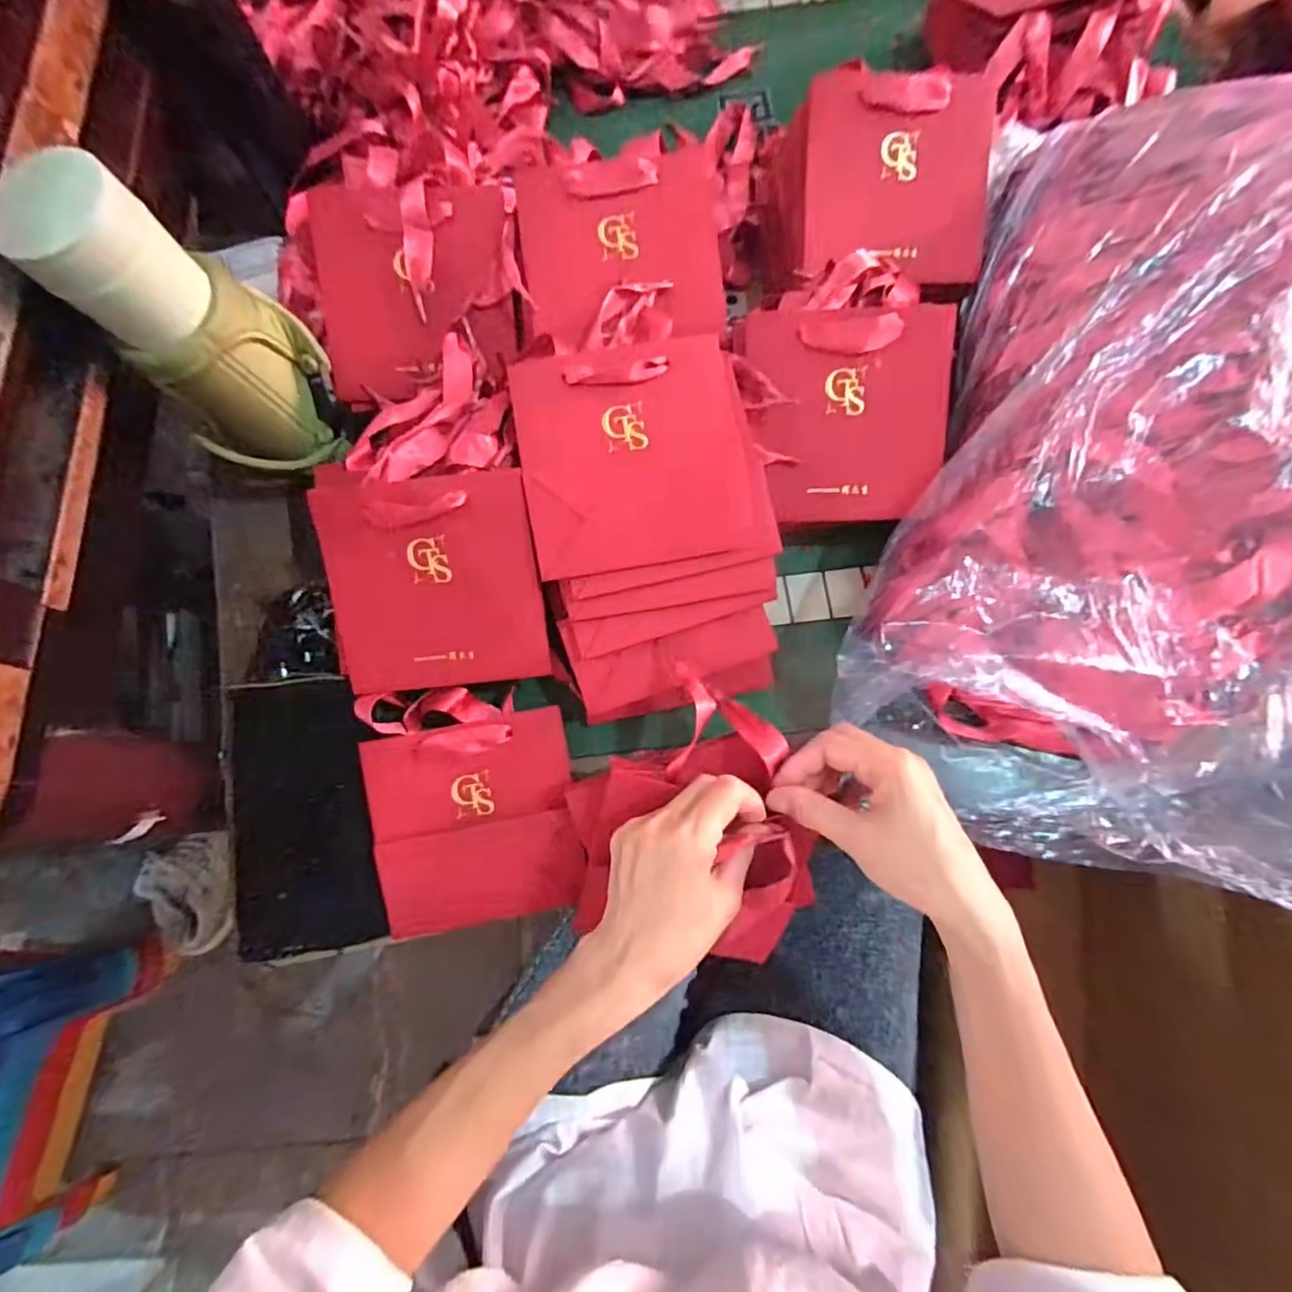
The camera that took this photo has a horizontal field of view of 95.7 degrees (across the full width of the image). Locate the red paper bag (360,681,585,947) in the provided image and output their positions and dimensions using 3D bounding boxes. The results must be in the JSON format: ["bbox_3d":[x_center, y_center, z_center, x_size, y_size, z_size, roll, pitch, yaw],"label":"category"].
[{"bbox_3d":[-0.121,0.114,0.418,0.135,0.011,0.167,-8,92,-13],"label":"red paper bag"}]

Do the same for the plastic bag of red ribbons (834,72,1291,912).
[{"bbox_3d":[0.322,-0.122,0.397,0.306,0.160,0.523,11,76,4],"label":"plastic bag of red ribbons"}]

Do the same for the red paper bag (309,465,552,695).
[{"bbox_3d":[-0.143,-0.043,0.394,0.139,0.007,0.145,-5,107,-1],"label":"red paper bag"}]

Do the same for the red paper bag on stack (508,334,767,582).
[{"bbox_3d":[-0.007,-0.123,0.380,0.142,0.011,0.140,-9,95,0],"label":"red paper bag on stack"}]

